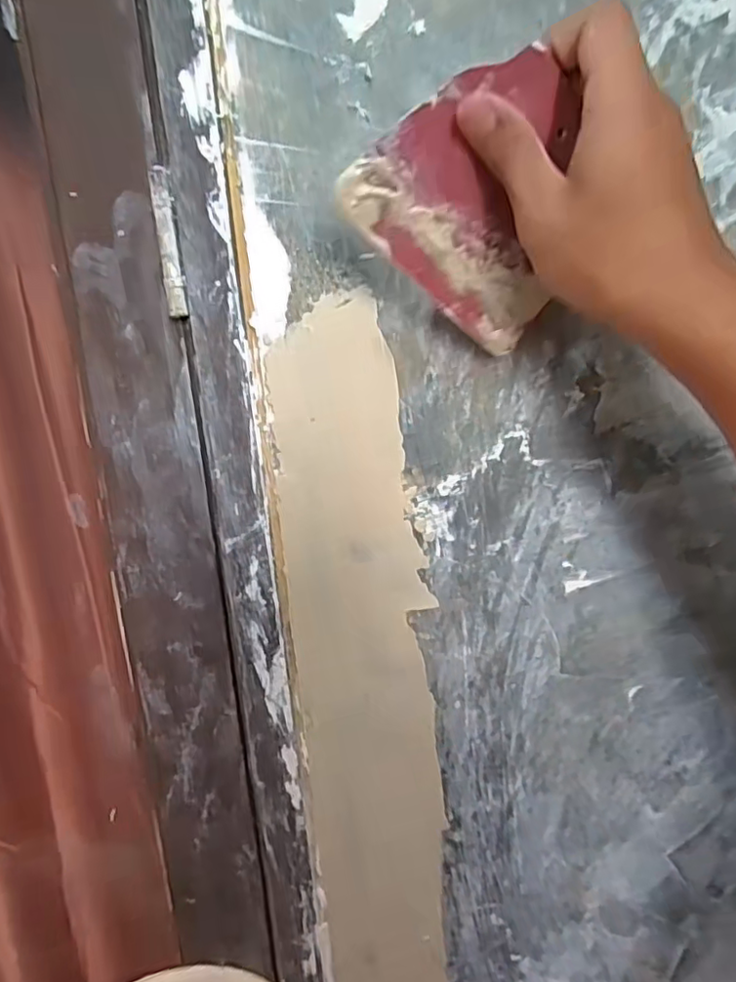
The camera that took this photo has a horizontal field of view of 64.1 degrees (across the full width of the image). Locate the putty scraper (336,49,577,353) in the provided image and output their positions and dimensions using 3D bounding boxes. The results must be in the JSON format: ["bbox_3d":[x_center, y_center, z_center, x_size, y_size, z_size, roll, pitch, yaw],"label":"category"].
[{"bbox_3d":[0.061,-0.137,0.280,0.103,0.116,0.005,-42,28,24],"label":"putty scraper"}]

